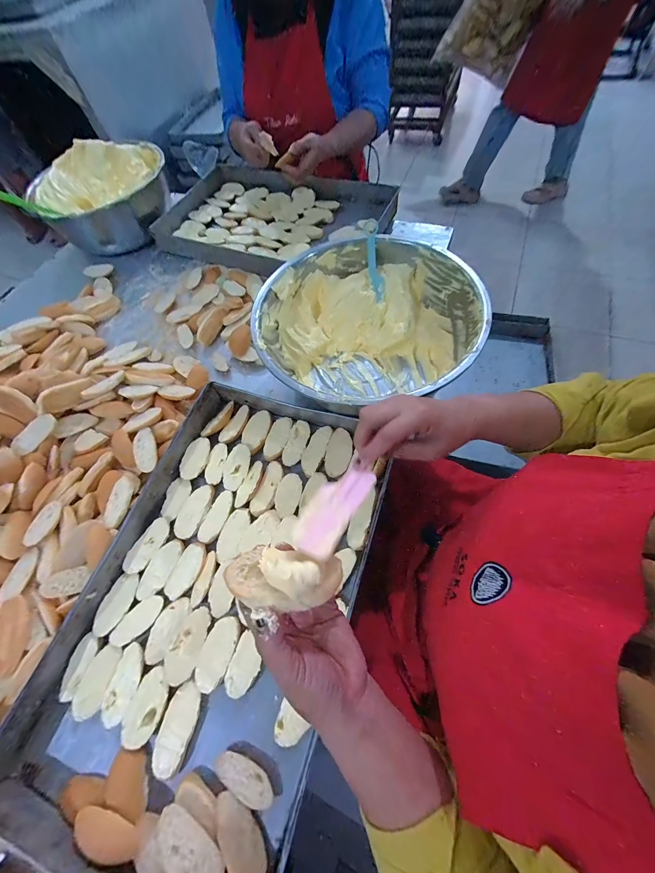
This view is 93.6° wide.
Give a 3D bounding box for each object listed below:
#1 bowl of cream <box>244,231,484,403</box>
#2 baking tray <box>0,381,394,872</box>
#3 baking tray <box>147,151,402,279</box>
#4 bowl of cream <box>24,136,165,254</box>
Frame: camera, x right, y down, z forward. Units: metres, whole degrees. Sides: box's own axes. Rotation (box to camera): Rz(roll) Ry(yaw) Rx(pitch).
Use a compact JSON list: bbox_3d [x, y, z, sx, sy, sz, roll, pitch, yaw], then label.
[{"bbox_3d":[0.062,-0.197,0.567,0.366,0.146,0.348,-3,63,5],"label":"bowl of cream"},{"bbox_3d":[-0.152,0.204,0.438,0.368,0.055,0.596,14,66,13],"label":"baking tray"},{"bbox_3d":[-0.166,-0.612,0.839,0.612,0.088,0.443,29,70,19],"label":"baking tray"},{"bbox_3d":[-0.633,-0.672,0.867,0.361,0.154,0.289,-16,63,-2],"label":"bowl of cream"}]

